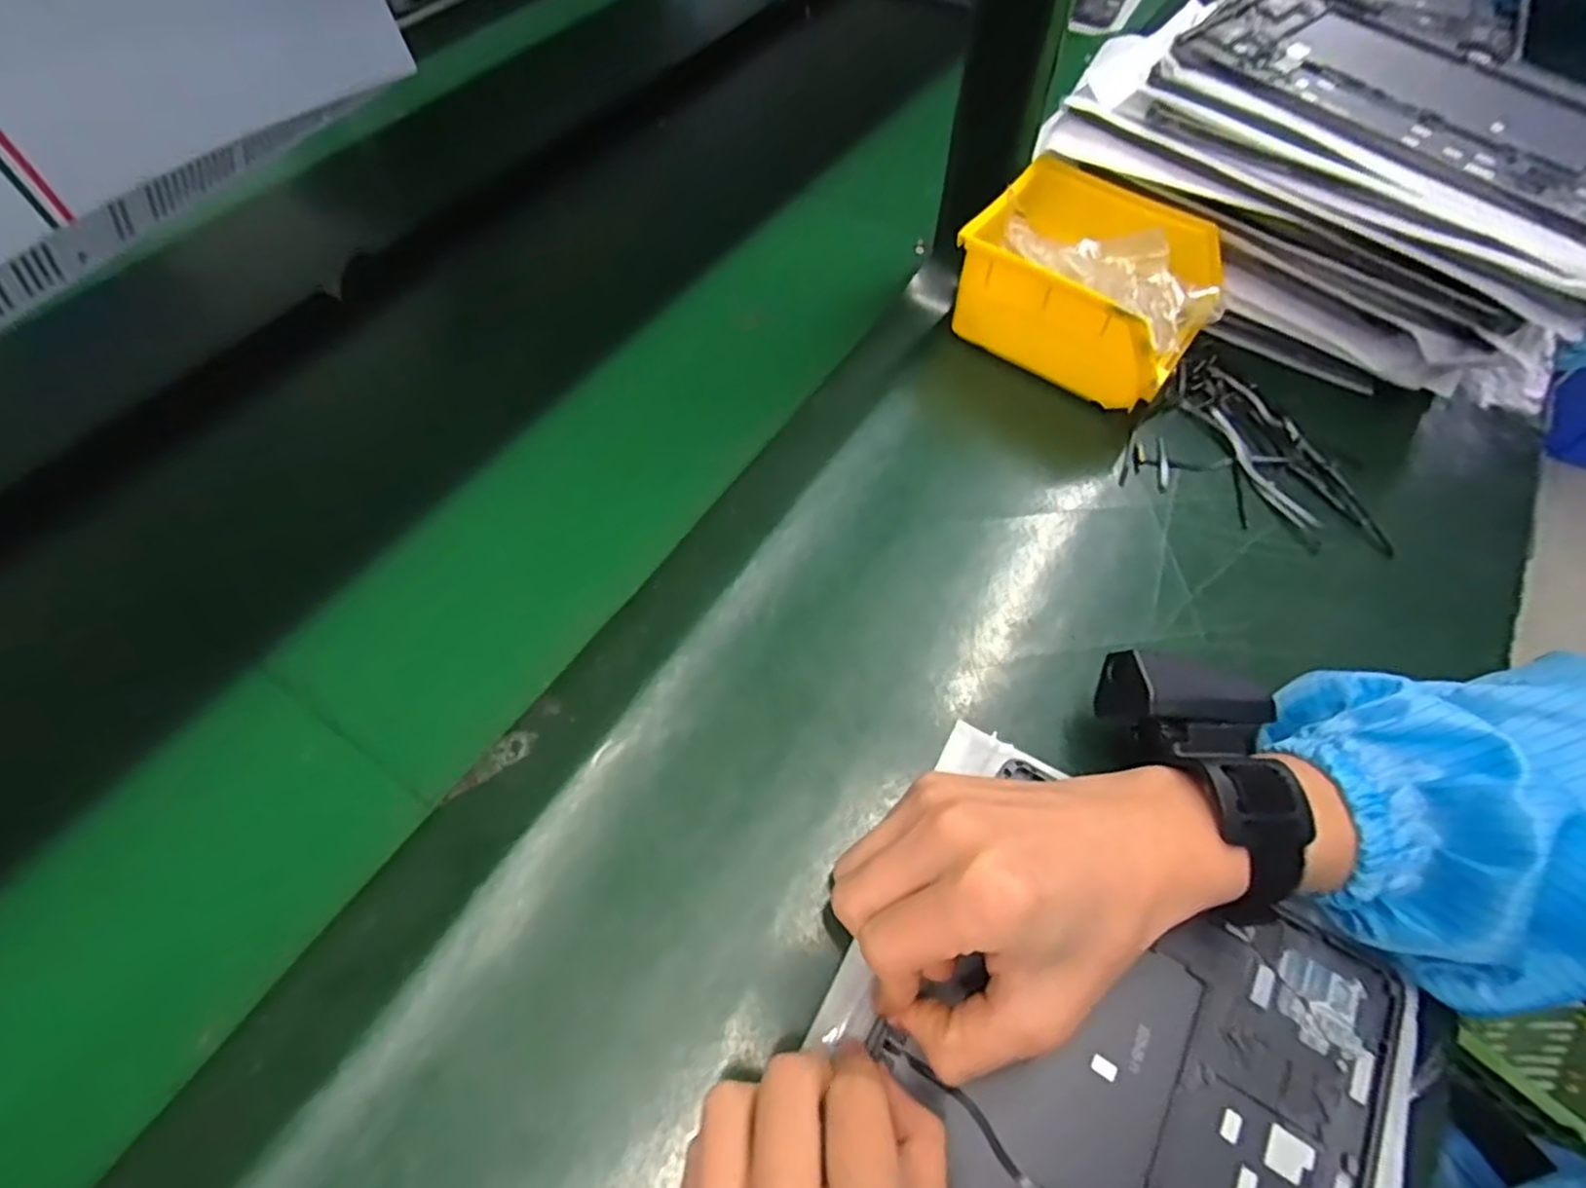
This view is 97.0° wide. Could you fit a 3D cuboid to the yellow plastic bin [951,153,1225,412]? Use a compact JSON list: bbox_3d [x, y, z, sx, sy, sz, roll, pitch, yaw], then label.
[{"bbox_3d":[0.181,-0.188,0.432,0.135,0.083,0.100,32,64,17],"label":"yellow plastic bin"}]

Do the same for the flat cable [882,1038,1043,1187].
[{"bbox_3d":[0.078,0.199,0.249,0.107,0.008,0.010,35,65,22],"label":"flat cable"}]

